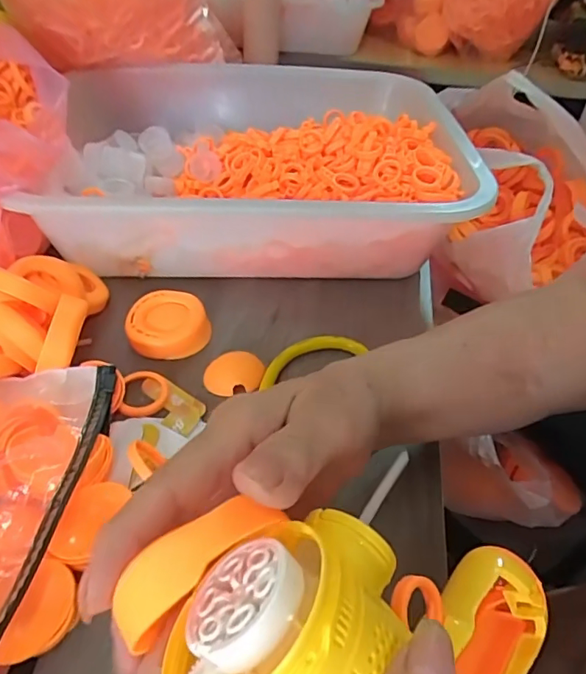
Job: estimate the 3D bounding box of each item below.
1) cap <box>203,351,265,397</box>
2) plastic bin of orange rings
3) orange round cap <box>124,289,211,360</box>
[{"bbox_3d":[-0.040,0.025,0.349,0.039,0.009,0.032,1,44,-3],"label":"cap"},{"bbox_3d":[-0.042,-0.163,0.485,0.374,0.094,0.305,-1,44,-6],"label":"plastic bin of orange rings"},{"bbox_3d":[-0.091,-0.010,0.375,0.057,0.018,0.053,-2,44,-7],"label":"orange round cap"}]

